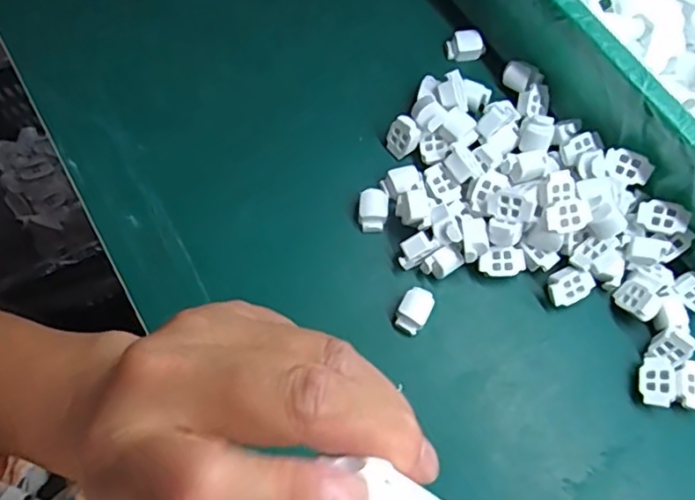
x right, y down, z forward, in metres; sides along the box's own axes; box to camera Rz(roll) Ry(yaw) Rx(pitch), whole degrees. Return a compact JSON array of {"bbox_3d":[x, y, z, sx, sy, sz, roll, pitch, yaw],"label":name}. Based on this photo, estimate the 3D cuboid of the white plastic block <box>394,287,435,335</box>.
[{"bbox_3d":[0.040,0.035,0.357,0.018,0.011,0.027,30,71,10],"label":"white plastic block"}]

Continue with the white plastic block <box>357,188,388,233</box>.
[{"bbox_3d":[0.016,-0.025,0.379,0.018,0.011,0.027,6,68,1],"label":"white plastic block"}]

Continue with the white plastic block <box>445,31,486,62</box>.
[{"bbox_3d":[0.084,-0.146,0.431,0.027,0.012,0.017,-15,69,-7],"label":"white plastic block"}]

